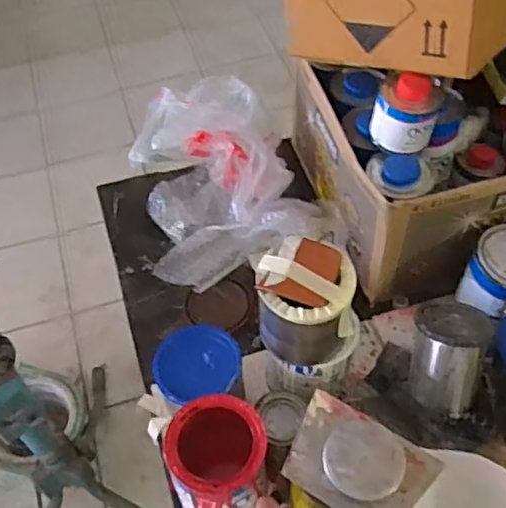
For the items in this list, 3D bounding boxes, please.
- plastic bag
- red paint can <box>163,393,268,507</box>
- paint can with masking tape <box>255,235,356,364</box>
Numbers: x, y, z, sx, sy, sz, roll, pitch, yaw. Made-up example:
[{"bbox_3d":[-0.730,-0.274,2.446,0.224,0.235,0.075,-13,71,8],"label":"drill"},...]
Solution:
[{"bbox_3d":[-0.045,-0.105,0.941,0.250,0.149,0.277,-19,55,-11],"label":"plastic bag"},{"bbox_3d":[-0.041,0.231,0.699,0.103,0.131,0.099,0,51,0],"label":"red paint can"},{"bbox_3d":[0.055,0.053,0.678,0.100,0.118,0.092,-1,54,2],"label":"paint can with masking tape"}]

